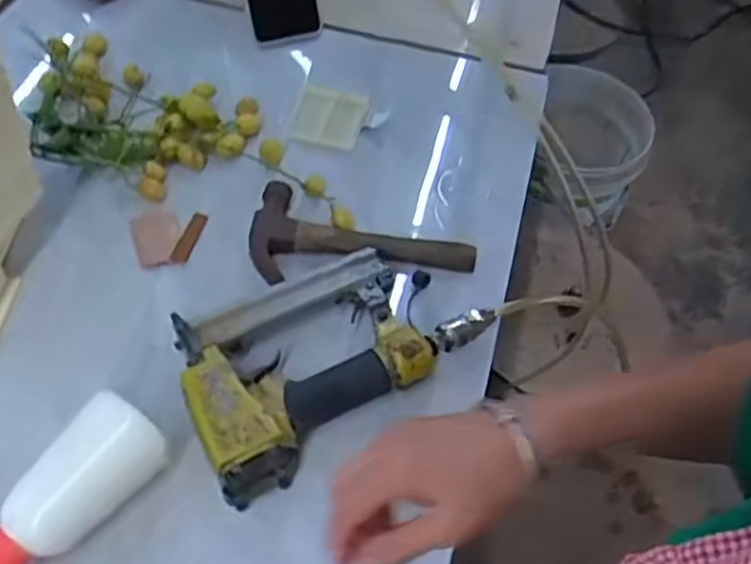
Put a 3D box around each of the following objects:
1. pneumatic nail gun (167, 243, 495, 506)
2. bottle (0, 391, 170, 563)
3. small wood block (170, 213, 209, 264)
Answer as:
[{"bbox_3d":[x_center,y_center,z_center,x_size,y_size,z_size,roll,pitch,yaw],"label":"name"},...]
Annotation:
[{"bbox_3d":[-0.039,0.043,0.534,0.230,0.045,0.143,-30,62,-22],"label":"pneumatic nail gun"},{"bbox_3d":[-0.202,0.152,0.436,0.059,0.051,0.173,31,59,17],"label":"bottle"},{"bbox_3d":[-0.159,-0.039,0.615,0.013,0.008,0.053,13,55,5],"label":"small wood block"}]

